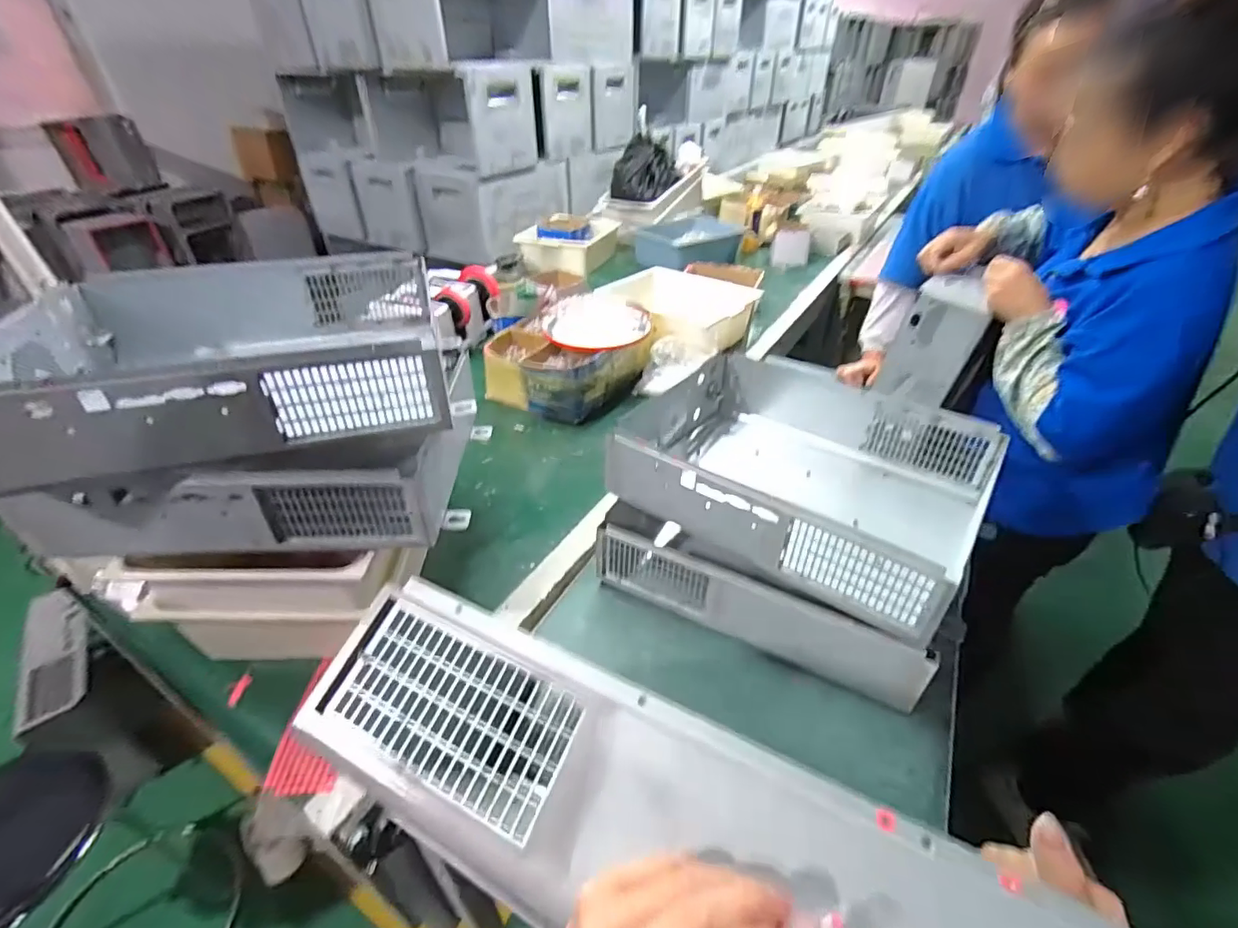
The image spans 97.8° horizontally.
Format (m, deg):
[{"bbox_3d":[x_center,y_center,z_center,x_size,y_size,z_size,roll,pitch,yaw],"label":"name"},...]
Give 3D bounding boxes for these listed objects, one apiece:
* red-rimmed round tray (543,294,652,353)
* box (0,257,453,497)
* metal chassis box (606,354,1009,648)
[{"bbox_3d":[-0.048,-0.326,1.243,0.233,0.037,0.244,0,38,0],"label":"red-rimmed round tray"},{"bbox_3d":[-0.433,-0.132,0.634,0.418,0.116,0.334,-12,39,-14],"label":"box"},{"bbox_3d":[0.245,-0.002,0.730,0.421,0.121,0.340,24,44,28],"label":"metal chassis box"}]

